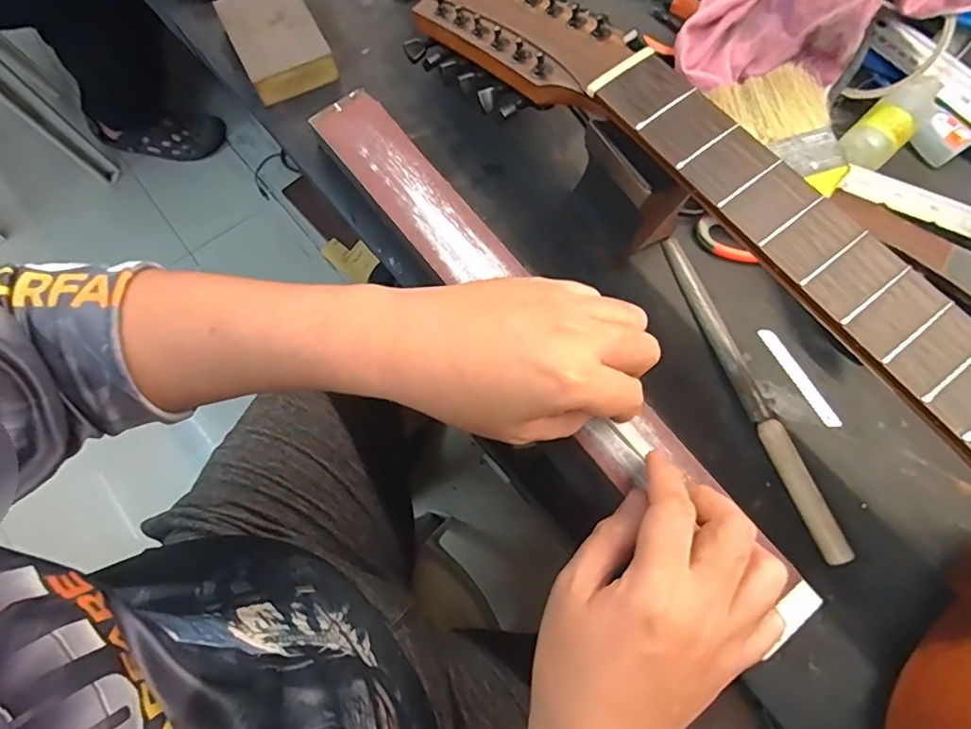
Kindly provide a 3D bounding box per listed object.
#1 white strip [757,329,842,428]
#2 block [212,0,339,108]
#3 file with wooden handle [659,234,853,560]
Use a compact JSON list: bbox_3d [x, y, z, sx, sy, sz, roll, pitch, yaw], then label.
[{"bbox_3d":[0.222,0.009,0.373,0.009,0.005,0.081,-27,74,-8],"label":"white strip"},{"bbox_3d":[-0.178,-0.276,0.448,0.068,0.030,0.104,-27,74,-8],"label":"block"},{"bbox_3d":[0.180,0.013,0.361,0.018,0.015,0.238,-17,73,-5],"label":"file with wooden handle"}]

